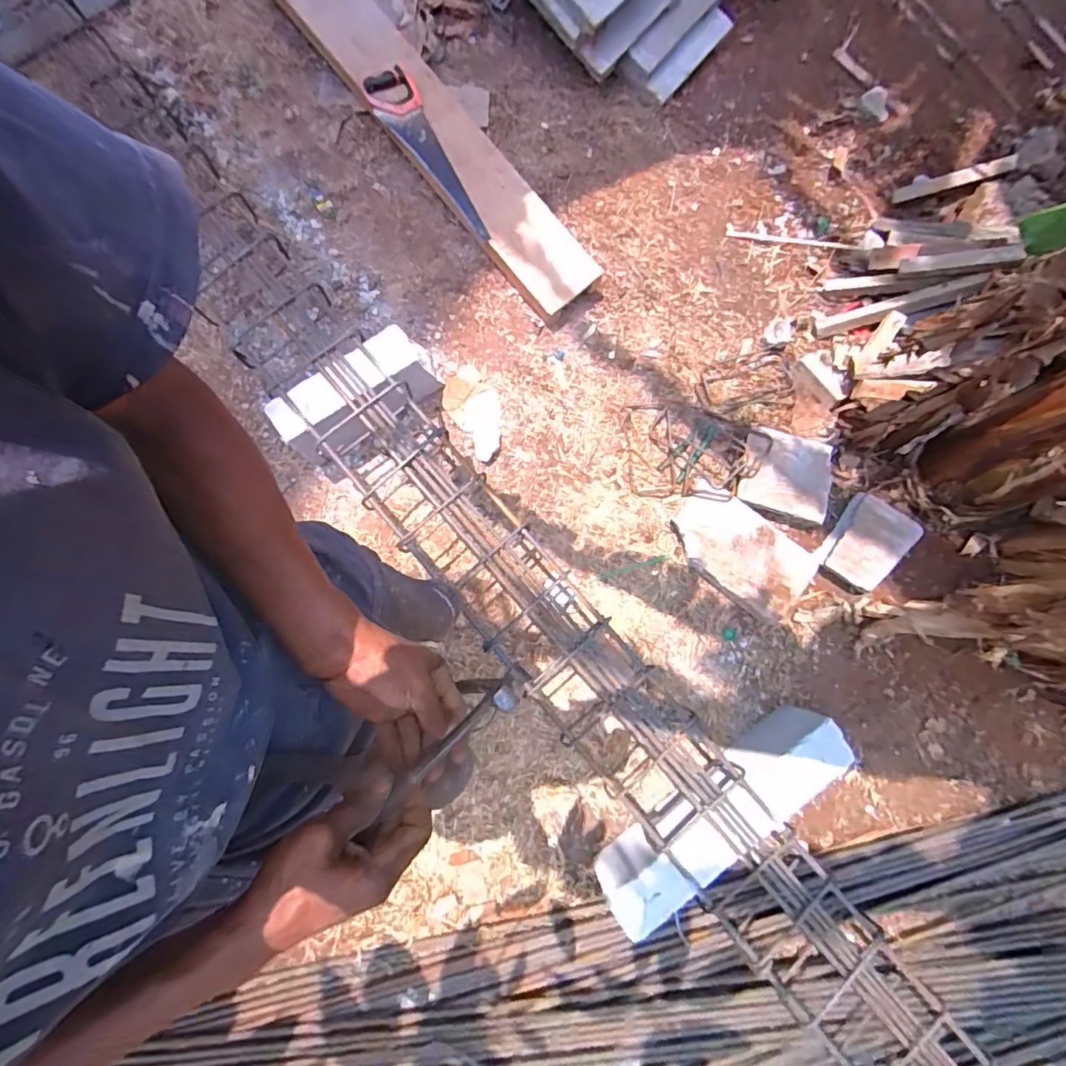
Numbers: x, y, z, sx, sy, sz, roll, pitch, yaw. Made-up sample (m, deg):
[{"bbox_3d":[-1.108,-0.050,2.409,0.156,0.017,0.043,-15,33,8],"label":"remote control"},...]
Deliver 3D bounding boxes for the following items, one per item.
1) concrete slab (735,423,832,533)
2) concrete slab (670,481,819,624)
[{"bbox_3d":[0.626,-0.145,1.275,0.221,0.068,0.214,17,80,0],"label":"concrete slab"},{"bbox_3d":[0.503,0.041,1.274,0.345,0.061,0.209,38,81,4],"label":"concrete slab"}]

